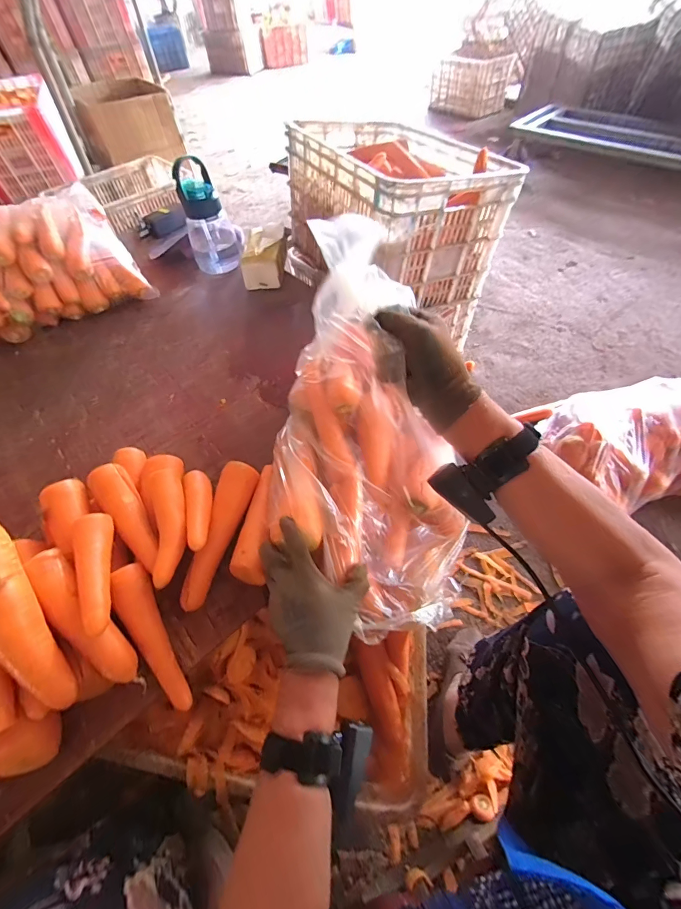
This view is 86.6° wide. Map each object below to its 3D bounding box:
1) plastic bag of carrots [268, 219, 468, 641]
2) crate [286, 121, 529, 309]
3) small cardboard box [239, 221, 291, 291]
[{"bbox_3d":[0.015,-0.030,0.476,0.222,0.149,0.477,-12,93,-6],"label":"plastic bag of carrots"},{"bbox_3d":[0.118,-0.623,0.900,0.364,0.262,0.510,-27,60,-15],"label":"crate"},{"bbox_3d":[-0.185,-0.490,0.889,0.098,0.087,0.143,1,57,3],"label":"small cardboard box"}]

